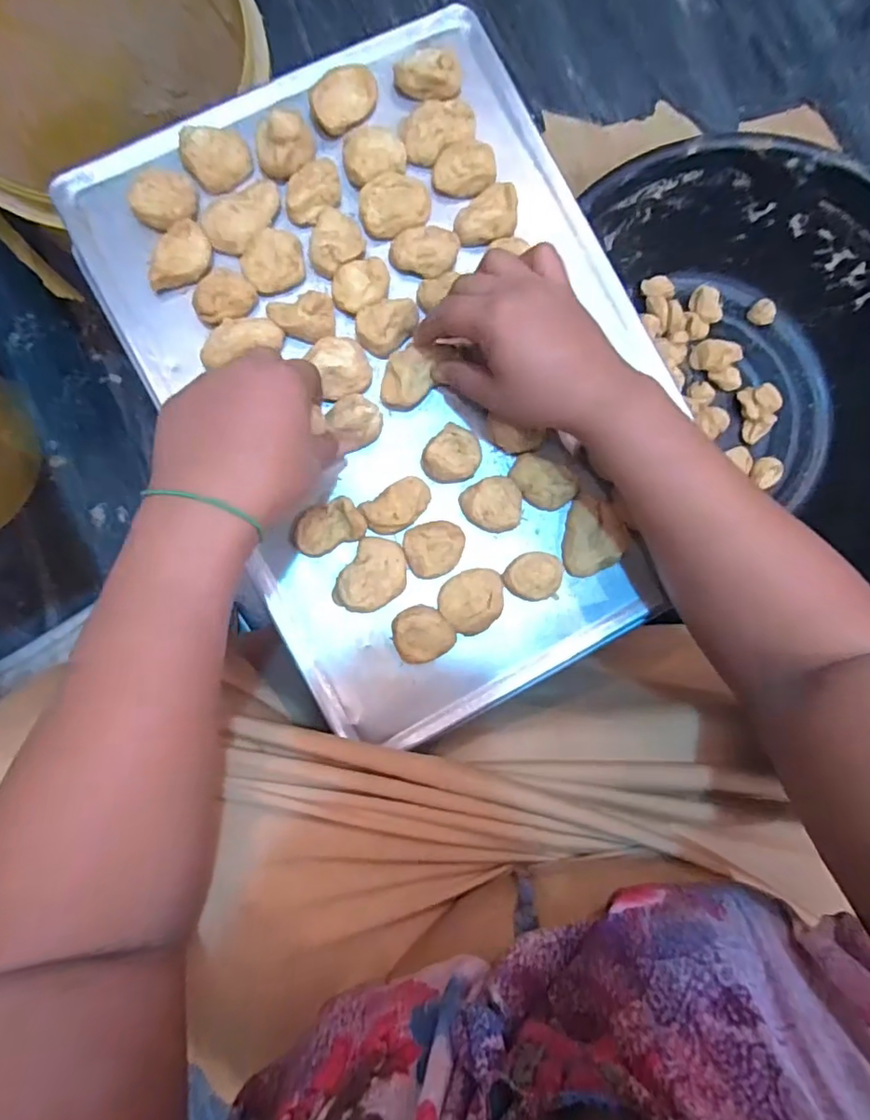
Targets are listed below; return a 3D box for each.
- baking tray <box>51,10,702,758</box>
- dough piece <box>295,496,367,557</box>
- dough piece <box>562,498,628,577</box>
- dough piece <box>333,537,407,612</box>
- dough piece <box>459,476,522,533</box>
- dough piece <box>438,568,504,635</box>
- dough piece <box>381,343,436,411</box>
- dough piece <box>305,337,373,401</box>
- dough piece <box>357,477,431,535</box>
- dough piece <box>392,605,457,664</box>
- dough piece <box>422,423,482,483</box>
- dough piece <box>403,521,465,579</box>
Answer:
[{"bbox_3d":[-0.007,-0.127,0.392,0.327,0.025,0.436,-28,91,-6],"label":"baking tray"},{"bbox_3d":[-0.071,-0.022,0.377,0.046,0.013,0.029,-25,87,-4],"label":"dough piece"},{"bbox_3d":[0.112,-0.016,0.396,0.040,0.012,0.053,2,85,-2],"label":"dough piece"},{"bbox_3d":[-0.042,0.012,0.381,0.040,0.012,0.052,31,85,1],"label":"dough piece"},{"bbox_3d":[0.038,-0.038,0.388,0.039,0.016,0.036,-1,85,-2],"label":"dough piece"},{"bbox_3d":[0.027,0.026,0.386,0.048,0.013,0.041,-40,88,-5],"label":"dough piece"},{"bbox_3d":[-0.020,-0.124,0.390,0.030,0.016,0.043,40,85,1],"label":"dough piece"},{"bbox_3d":[-0.063,-0.132,0.386,0.037,0.019,0.037,-23,87,-4],"label":"dough piece"},{"bbox_3d":[-0.025,-0.036,0.384,0.049,0.020,0.027,-33,87,-4],"label":"dough piece"},{"bbox_3d":[-0.008,0.049,0.378,0.038,0.010,0.037,0,85,-2],"label":"dough piece"},{"bbox_3d":[0.013,-0.071,0.389,0.034,0.016,0.041,42,85,1],"label":"dough piece"},{"bbox_3d":[0.000,-0.008,0.384,0.041,0.010,0.036,-17,86,-3],"label":"dough piece"}]

